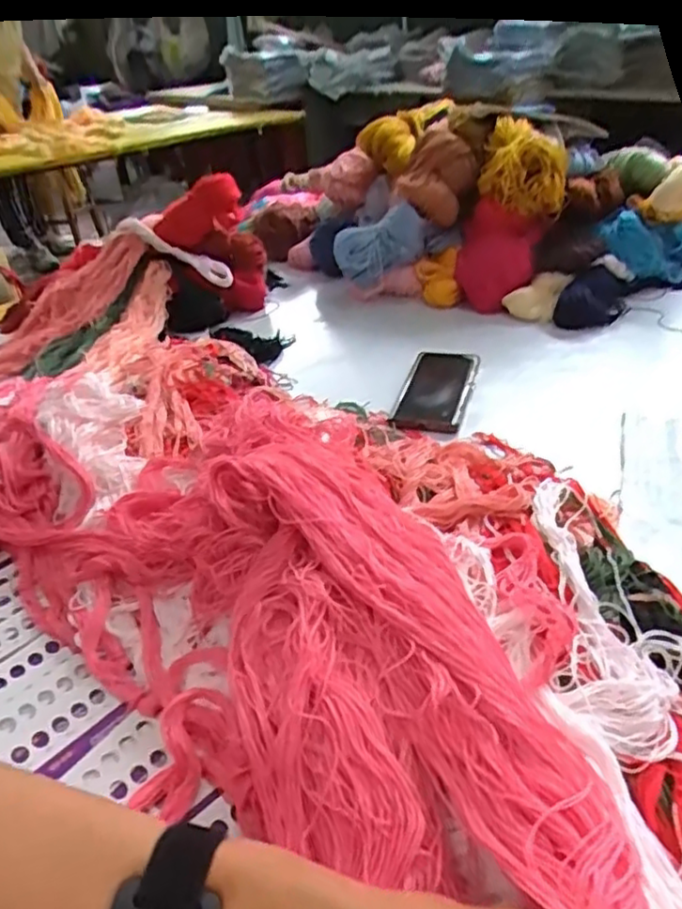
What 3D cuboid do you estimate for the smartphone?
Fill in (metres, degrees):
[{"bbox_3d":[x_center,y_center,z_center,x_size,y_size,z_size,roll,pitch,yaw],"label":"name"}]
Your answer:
[{"bbox_3d":[0.106,-0.073,0.740,0.078,0.010,0.167,6,35,16],"label":"smartphone"}]

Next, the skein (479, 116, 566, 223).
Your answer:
[{"bbox_3d":[0.251,-0.390,0.906,0.112,0.105,0.109,6,35,15],"label":"skein"}]

